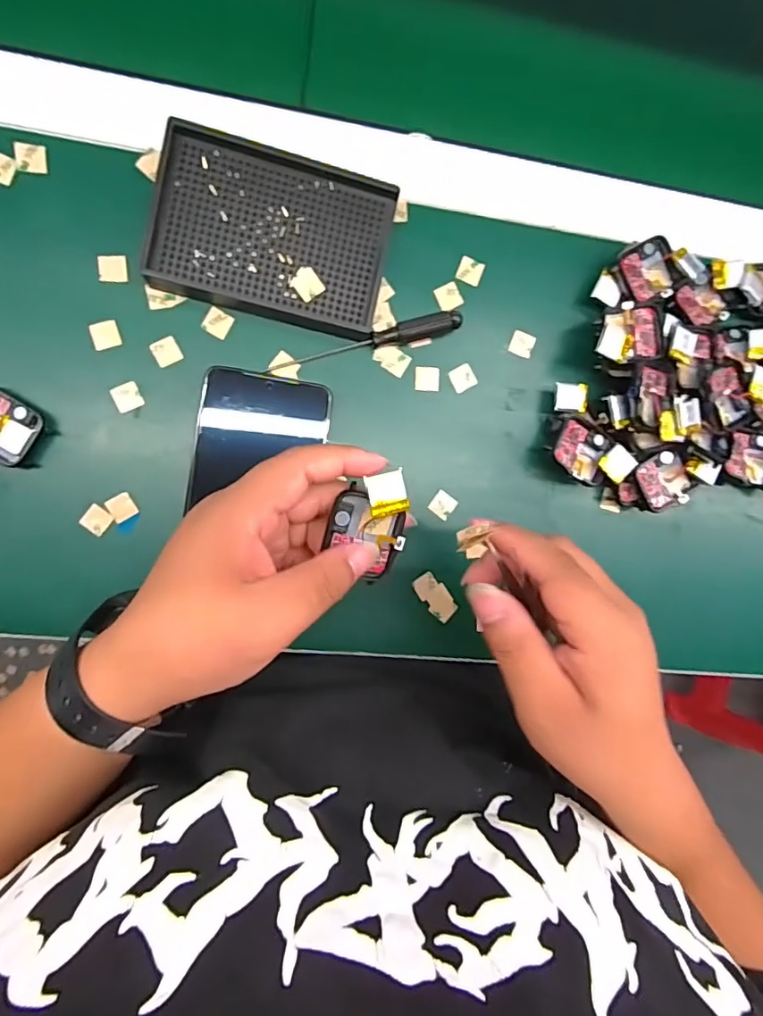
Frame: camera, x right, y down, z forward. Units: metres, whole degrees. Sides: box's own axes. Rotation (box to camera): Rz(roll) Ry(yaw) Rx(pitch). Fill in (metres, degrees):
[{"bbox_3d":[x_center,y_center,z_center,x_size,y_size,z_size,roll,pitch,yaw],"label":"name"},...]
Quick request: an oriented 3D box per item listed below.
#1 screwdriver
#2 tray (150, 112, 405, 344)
[{"bbox_3d":[-0.010,-0.104,0.331,0.125,0.013,0.013,-18,95,-8],"label":"screwdriver"},{"bbox_3d":[-0.065,-0.165,0.317,0.136,0.021,0.092,11,91,-9],"label":"tray"}]

